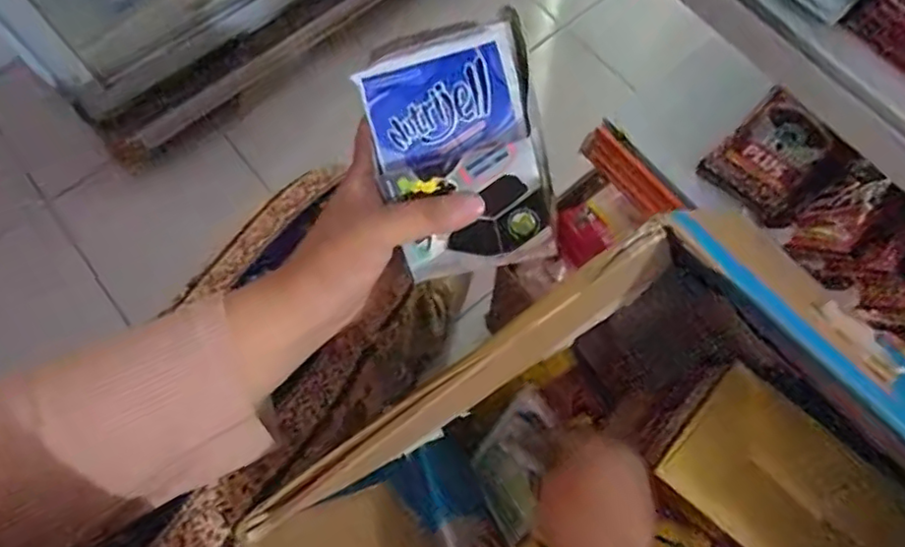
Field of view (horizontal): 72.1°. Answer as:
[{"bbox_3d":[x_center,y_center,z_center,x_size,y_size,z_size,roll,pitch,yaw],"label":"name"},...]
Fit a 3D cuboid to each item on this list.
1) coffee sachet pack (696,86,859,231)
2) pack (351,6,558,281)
[{"bbox_3d":[0.266,-0.092,0.509,0.091,0.007,0.086,-44,66,7],"label":"coffee sachet pack"},{"bbox_3d":[0.005,-0.061,0.322,0.084,0.021,0.120,-15,101,12],"label":"pack"}]

